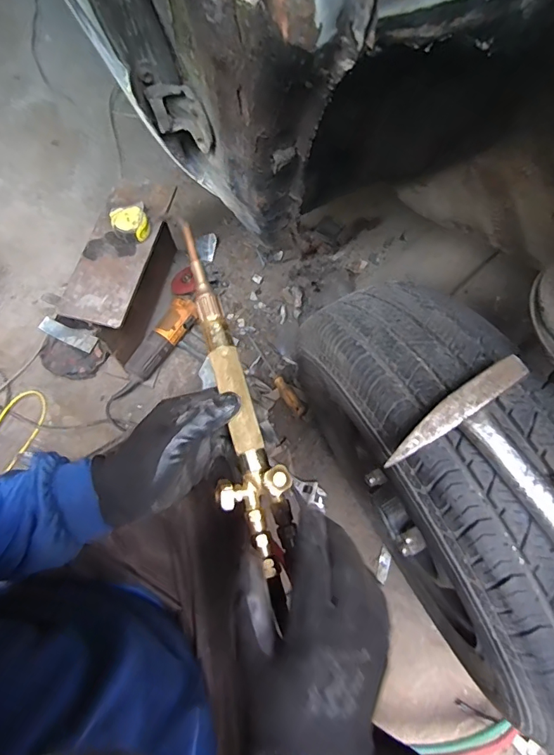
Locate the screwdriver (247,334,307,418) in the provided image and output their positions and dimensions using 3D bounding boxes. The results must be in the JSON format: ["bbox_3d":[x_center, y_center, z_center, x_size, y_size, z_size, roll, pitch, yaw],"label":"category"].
[{"bbox_3d":[-0.005,-0.009,0.978,0.031,0.032,0.224,-31,69,-9],"label":"screwdriver"}]

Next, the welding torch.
[{"bbox_3d":[-0.046,0.007,0.418,0.058,0.033,0.333,-15,77,-3],"label":"welding torch"}]

